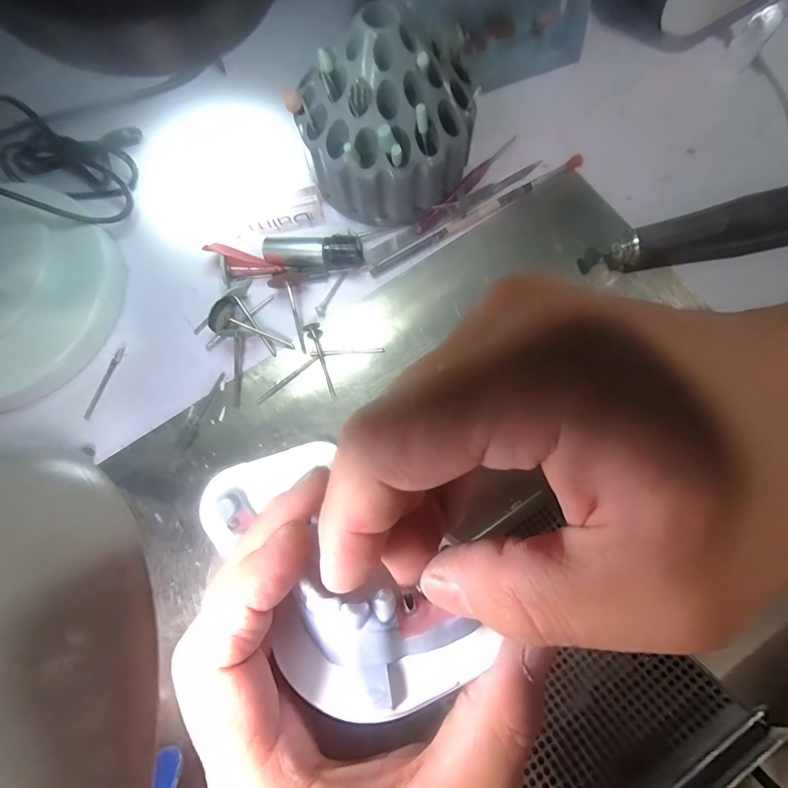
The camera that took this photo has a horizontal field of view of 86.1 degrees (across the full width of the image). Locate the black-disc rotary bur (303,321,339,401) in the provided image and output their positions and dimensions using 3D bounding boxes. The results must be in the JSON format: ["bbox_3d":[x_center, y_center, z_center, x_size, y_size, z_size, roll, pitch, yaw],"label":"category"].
[{"bbox_3d":[-0.041,-0.021,0.248,0.009,0.007,0.050,-22,76,-4],"label":"black-disc rotary bur"}]

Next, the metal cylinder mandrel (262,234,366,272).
[{"bbox_3d":[-0.049,-0.085,0.261,0.060,0.015,0.020,-2,76,1],"label":"metal cylinder mandrel"}]

